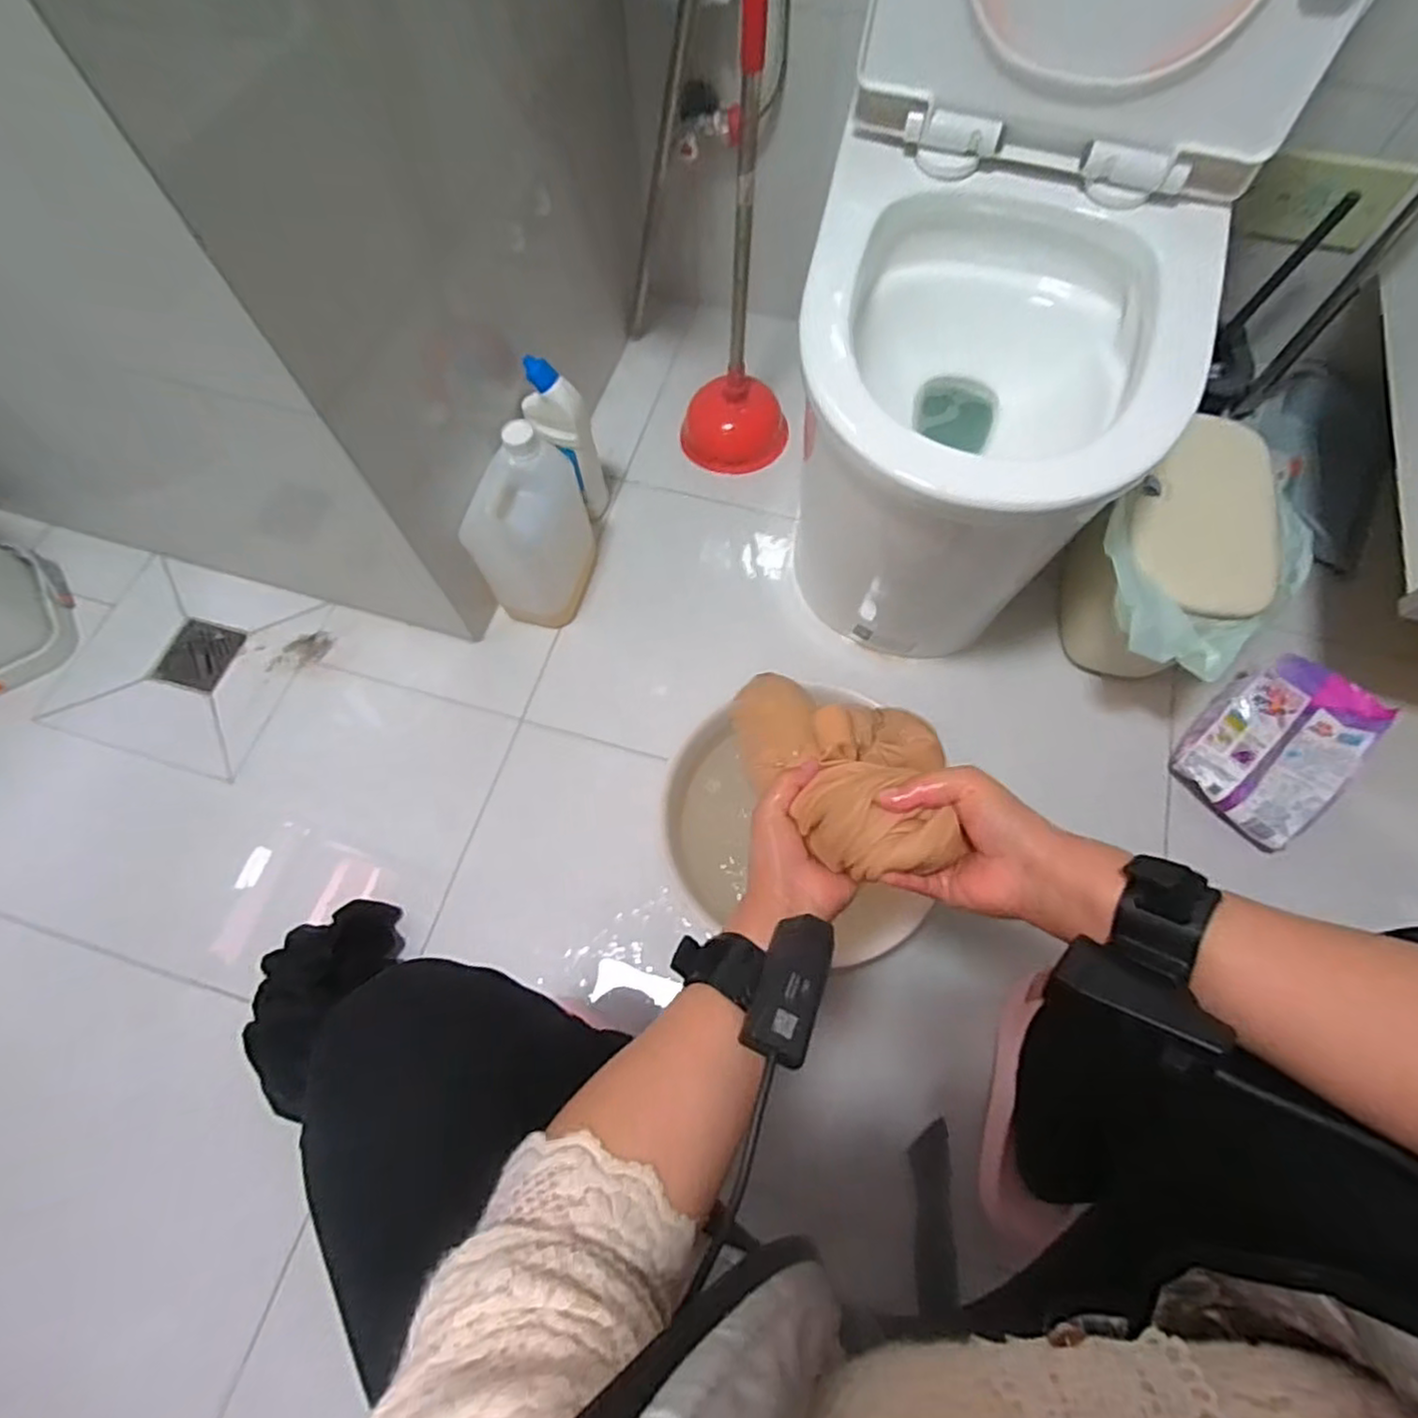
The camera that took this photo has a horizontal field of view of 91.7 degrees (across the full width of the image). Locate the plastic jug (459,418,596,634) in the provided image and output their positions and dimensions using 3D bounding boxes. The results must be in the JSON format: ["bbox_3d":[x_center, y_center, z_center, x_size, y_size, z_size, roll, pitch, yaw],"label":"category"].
[{"bbox_3d":[-0.214,-0.215,0.859,0.085,0.225,0.150,17,69,7],"label":"plastic jug"}]

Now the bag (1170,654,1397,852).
[{"bbox_3d":[0.664,0.041,0.820,0.149,0.079,0.213,42,74,16],"label":"bag"}]

